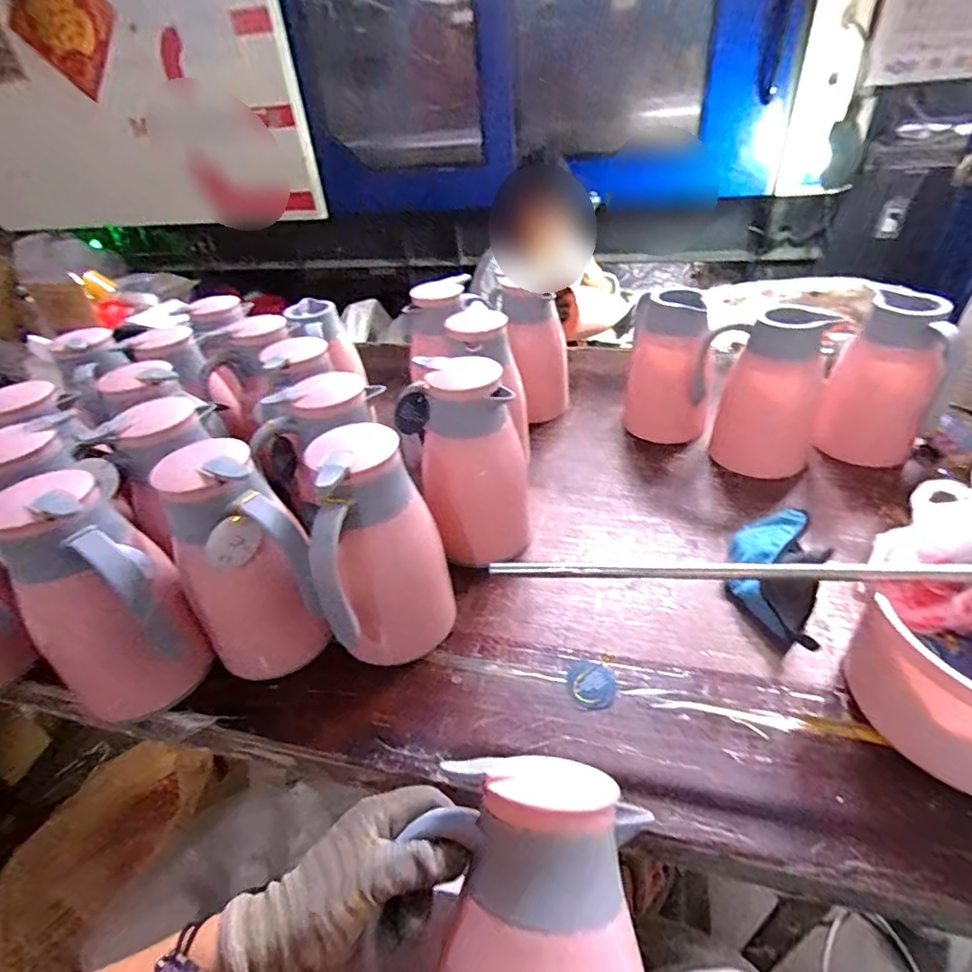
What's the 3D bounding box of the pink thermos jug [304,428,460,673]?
[{"bbox_3d":[-0.102,0.076,0.554,0.117,0.248,0.132,-9,38,-5],"label":"pink thermos jug"}]

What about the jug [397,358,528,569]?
[{"bbox_3d":[-0.023,-0.024,0.675,0.136,0.249,0.127,-12,38,-9],"label":"jug"}]

